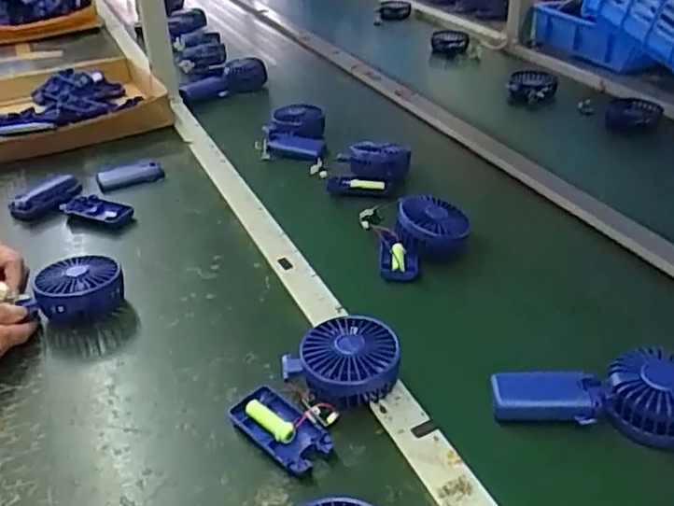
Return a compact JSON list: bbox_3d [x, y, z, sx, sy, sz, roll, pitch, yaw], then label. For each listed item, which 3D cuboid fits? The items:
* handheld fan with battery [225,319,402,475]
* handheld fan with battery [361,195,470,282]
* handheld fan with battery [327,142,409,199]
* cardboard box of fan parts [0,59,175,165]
[{"bbox_3d":[-0.015,0.114,0.577,0.090,0.048,0.142,25,43,35],"label":"handheld fan with battery"},{"bbox_3d":[0.094,-0.027,0.801,0.109,0.062,0.109,-10,35,-11],"label":"handheld fan with battery"},{"bbox_3d":[0.046,-0.119,0.943,0.105,0.057,0.065,8,35,15],"label":"handheld fan with battery"},{"bbox_3d":[-0.585,-0.240,1.152,0.532,0.063,0.341,-21,38,-25],"label":"cardboard box of fan parts"}]

